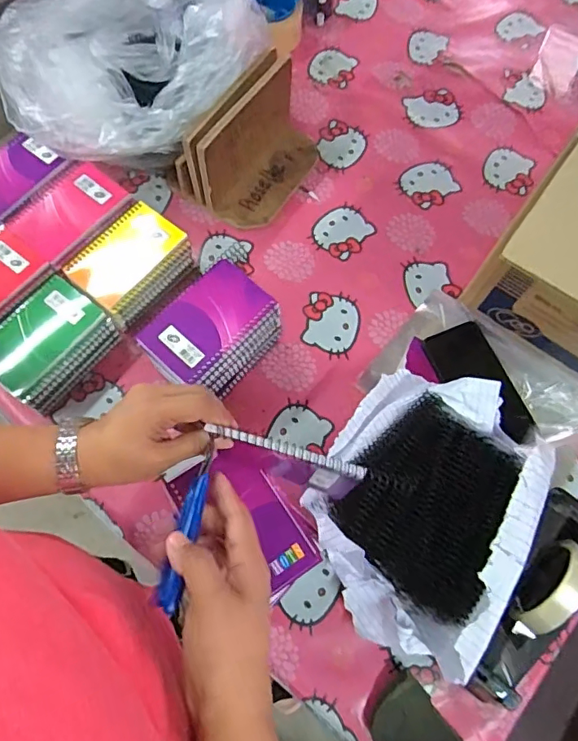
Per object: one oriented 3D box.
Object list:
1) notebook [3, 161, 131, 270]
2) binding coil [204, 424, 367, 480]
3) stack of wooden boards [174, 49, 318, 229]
[{"bbox_3d":[-0.274,-0.202,0.633,0.099,0.016,0.133,41,74,11],"label":"notebook"},{"bbox_3d":[-0.002,0.063,0.398,0.128,0.006,0.010,17,71,-1],"label":"binding coil"},{"bbox_3d":[-0.041,-0.296,0.668,0.114,0.125,0.196,41,74,11],"label":"stack of wooden boards"}]

